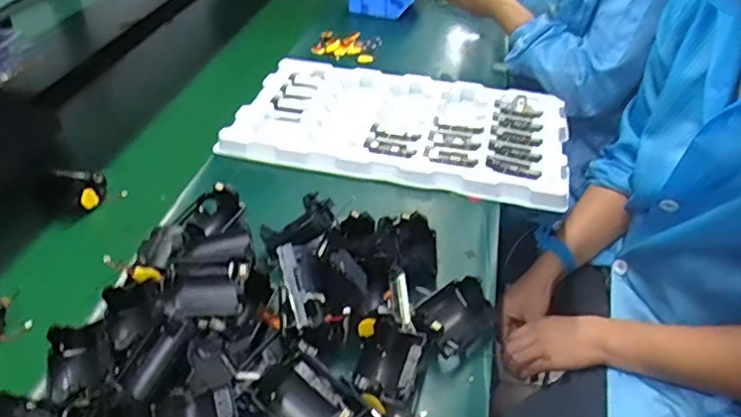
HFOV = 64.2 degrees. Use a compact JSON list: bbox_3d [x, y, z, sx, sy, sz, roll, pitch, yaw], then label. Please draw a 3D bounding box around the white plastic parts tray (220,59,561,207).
[{"bbox_3d":[0.045,-0.117,0.819,0.432,0.032,0.276,11,39,12],"label":"white plastic parts tray"}]

